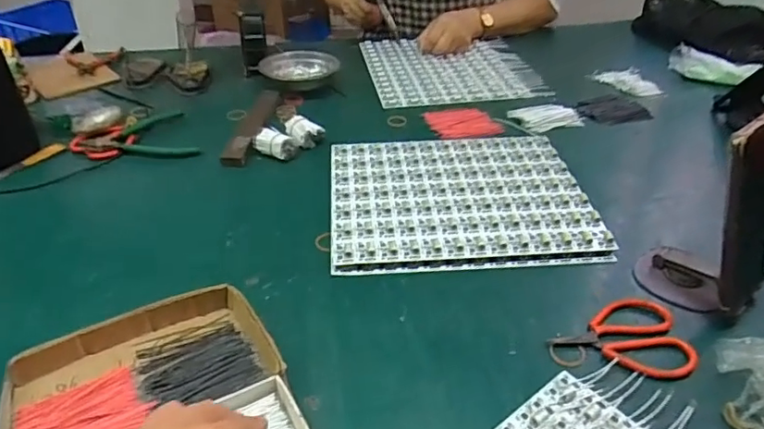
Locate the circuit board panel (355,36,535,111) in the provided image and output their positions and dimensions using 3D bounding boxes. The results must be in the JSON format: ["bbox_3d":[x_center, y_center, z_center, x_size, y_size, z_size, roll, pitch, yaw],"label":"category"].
[{"bbox_3d":[0.107,-0.270,0.992,0.262,0.004,0.290,-6,38,-8],"label":"circuit board panel"}]

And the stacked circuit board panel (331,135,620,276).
[{"bbox_3d":[0.088,-0.026,0.655,0.289,0.011,0.245,-2,37,-3],"label":"stacked circuit board panel"}]

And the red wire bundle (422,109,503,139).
[{"bbox_3d":[0.120,-0.134,0.810,0.098,0.008,0.100,-8,38,-10],"label":"red wire bundle"}]

